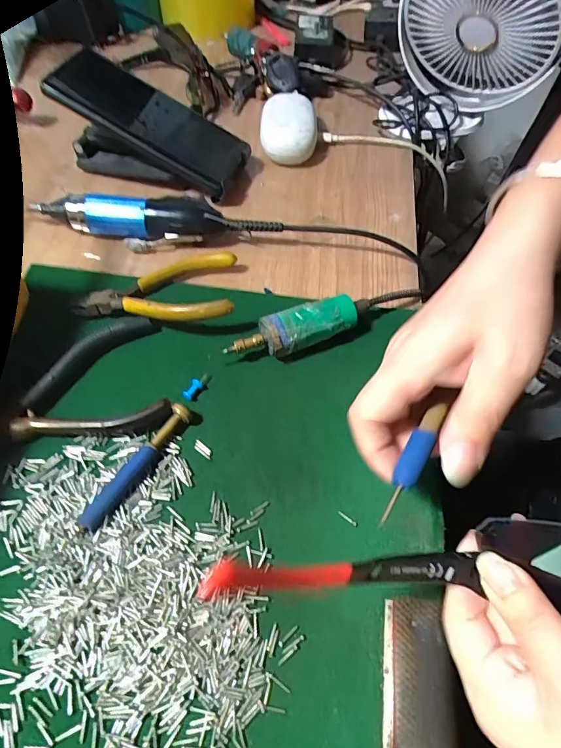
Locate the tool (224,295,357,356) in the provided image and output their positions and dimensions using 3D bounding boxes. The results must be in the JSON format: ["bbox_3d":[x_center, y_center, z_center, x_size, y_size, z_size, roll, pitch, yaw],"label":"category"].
[{"bbox_3d":[0.009,-0.028,0.305,0.090,0.030,0.023,-18,60,-13],"label":"tool"}]

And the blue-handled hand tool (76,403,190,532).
[{"bbox_3d":[-0.084,0.053,0.259,0.013,0.013,0.085,31,62,17],"label":"blue-handled hand tool"}]

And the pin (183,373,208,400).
[{"bbox_3d":[-0.056,0.007,0.295,0.009,0.007,0.023,20,59,11],"label":"pin"}]

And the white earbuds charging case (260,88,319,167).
[{"bbox_3d":[0.009,-0.250,0.451,0.055,0.033,0.092,5,57,1],"label":"white earbuds charging case"}]

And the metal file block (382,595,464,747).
[{"bbox_3d":[0.064,0.167,0.197,0.035,0.005,0.118,6,57,3],"label":"metal file block"}]

